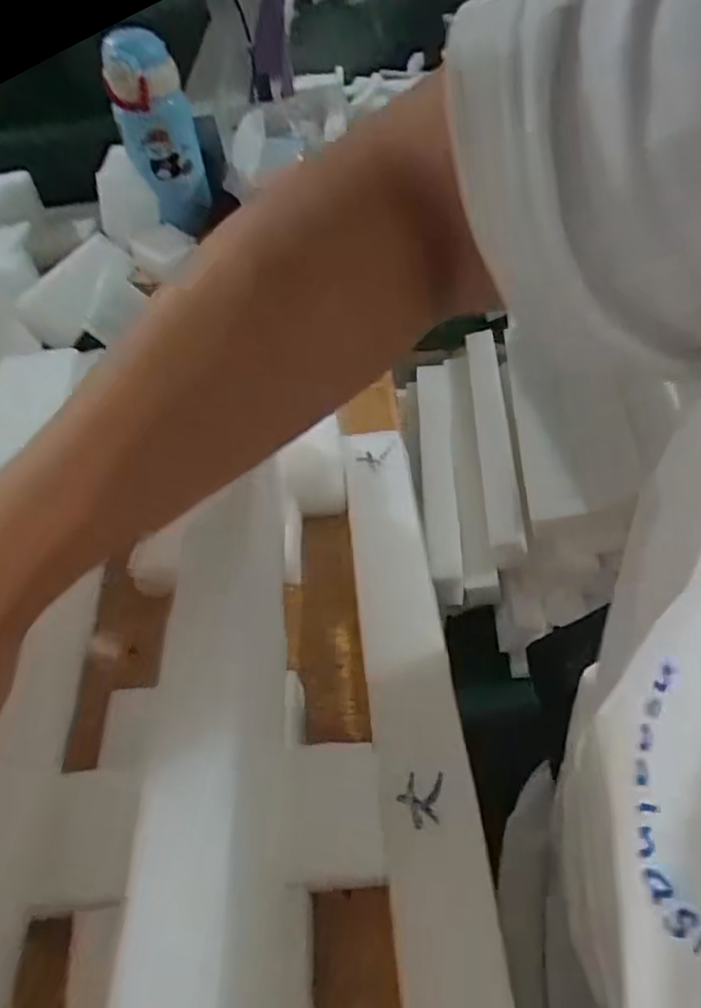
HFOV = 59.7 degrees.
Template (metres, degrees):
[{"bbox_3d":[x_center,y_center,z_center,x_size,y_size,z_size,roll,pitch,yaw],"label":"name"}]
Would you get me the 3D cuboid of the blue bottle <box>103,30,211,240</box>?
[{"bbox_3d":[-0.198,-0.384,0.630,0.069,0.154,0.076,10,51,15],"label":"blue bottle"}]

